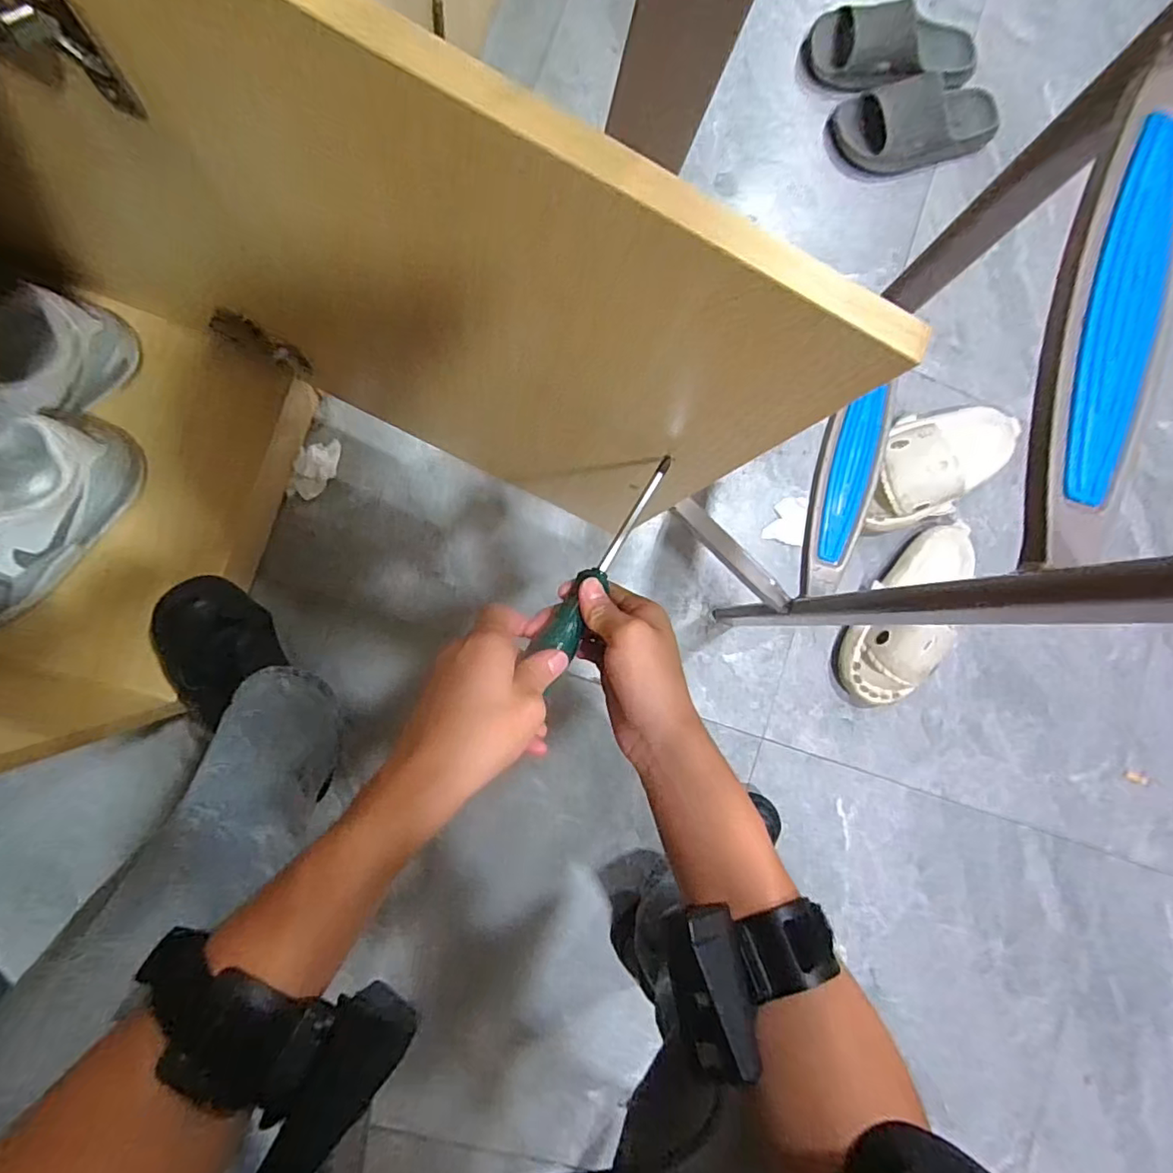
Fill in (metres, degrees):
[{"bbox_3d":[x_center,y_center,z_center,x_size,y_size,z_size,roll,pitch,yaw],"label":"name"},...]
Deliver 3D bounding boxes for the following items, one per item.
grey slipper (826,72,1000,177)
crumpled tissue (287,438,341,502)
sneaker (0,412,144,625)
[{"bbox_3d":[0.509,-0.695,0.874,0.278,0.067,0.116,-17,91,-9],"label":"grey slipper"},{"bbox_3d":[-0.341,-0.150,0.737,0.044,0.019,0.081,17,86,-8],"label":"crumpled tissue"},{"bbox_3d":[-0.546,-0.055,0.549,0.085,0.104,0.247,43,82,-6],"label":"sneaker"}]

